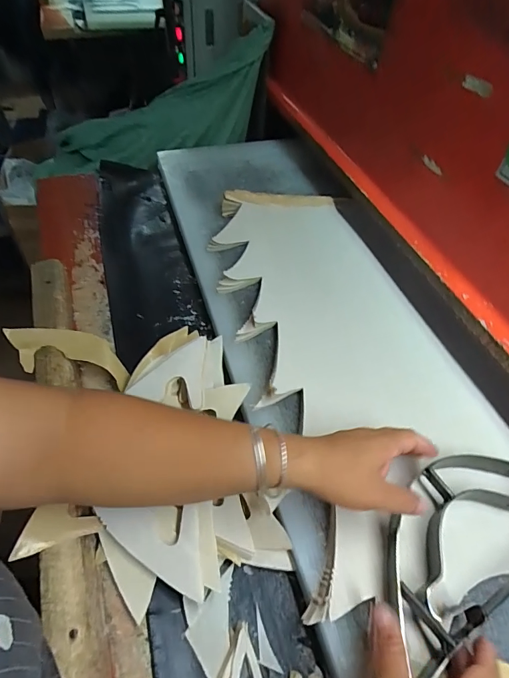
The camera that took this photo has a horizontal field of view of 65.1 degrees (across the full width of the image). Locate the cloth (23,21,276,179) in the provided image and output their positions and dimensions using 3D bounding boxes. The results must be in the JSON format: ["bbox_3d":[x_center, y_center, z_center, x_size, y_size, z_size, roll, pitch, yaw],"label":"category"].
[{"bbox_3d":[-0.217,-0.458,0.865,0.552,0.159,0.106,-7,46,22],"label":"cloth"}]

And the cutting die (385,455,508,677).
[{"bbox_3d":[0.194,0.183,0.373,0.210,0.038,0.116,-24,56,-22],"label":"cutting die"}]

